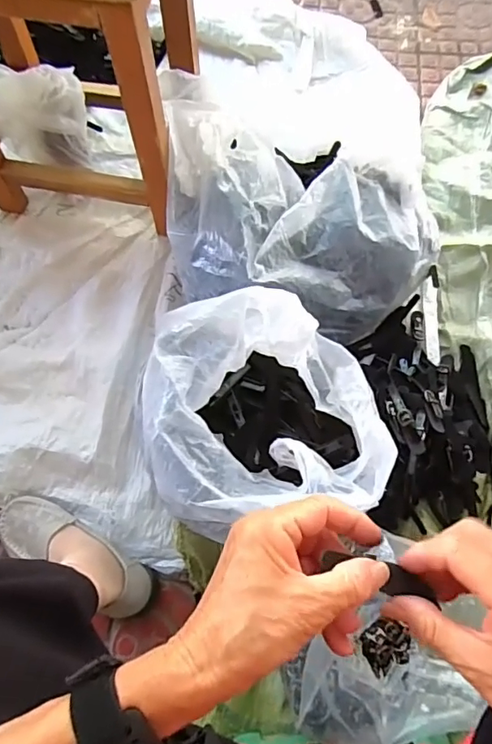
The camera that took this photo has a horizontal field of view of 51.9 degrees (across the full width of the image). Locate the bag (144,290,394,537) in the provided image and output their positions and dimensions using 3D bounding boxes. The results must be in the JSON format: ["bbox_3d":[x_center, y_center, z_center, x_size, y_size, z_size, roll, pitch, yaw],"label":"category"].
[{"bbox_3d":[0.021,0.049,0.590,0.238,0.179,0.221,-11,70,-4],"label":"bag"}]

